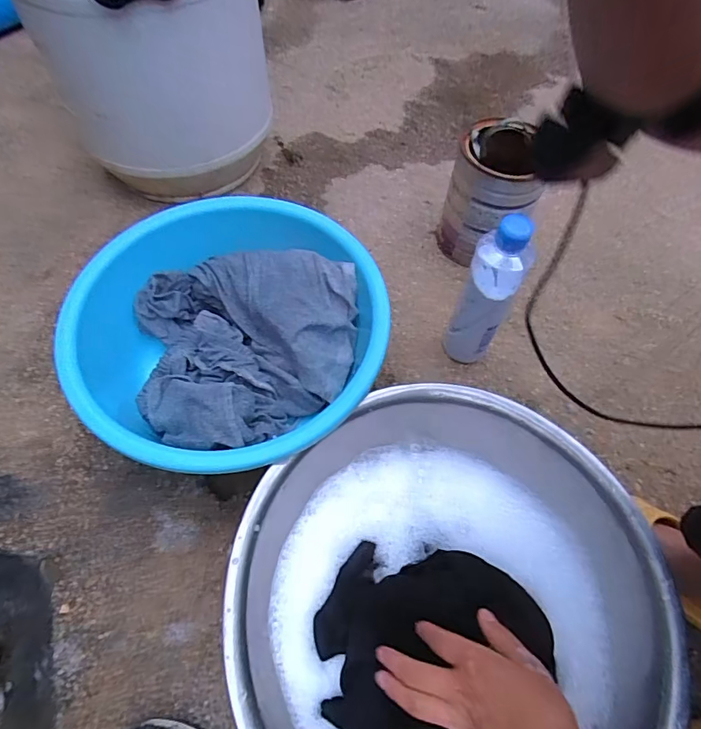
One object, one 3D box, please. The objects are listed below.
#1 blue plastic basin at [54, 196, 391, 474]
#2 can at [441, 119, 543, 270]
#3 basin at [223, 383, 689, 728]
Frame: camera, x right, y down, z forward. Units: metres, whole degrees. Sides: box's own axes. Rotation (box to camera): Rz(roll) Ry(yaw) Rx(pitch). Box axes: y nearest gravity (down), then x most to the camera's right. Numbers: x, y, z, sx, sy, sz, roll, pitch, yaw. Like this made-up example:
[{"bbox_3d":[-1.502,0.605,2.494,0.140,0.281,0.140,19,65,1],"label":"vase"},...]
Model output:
[{"bbox_3d":[-0.140,-0.030,0.551,0.332,0.128,0.335,1,60,-2],"label":"blue plastic basin"},{"bbox_3d":[0.190,-0.235,0.656,0.100,0.168,0.112,5,56,1],"label":"can"},{"bbox_3d":[0.083,0.214,0.431,0.366,0.108,0.350,1,60,-2],"label":"basin"}]

